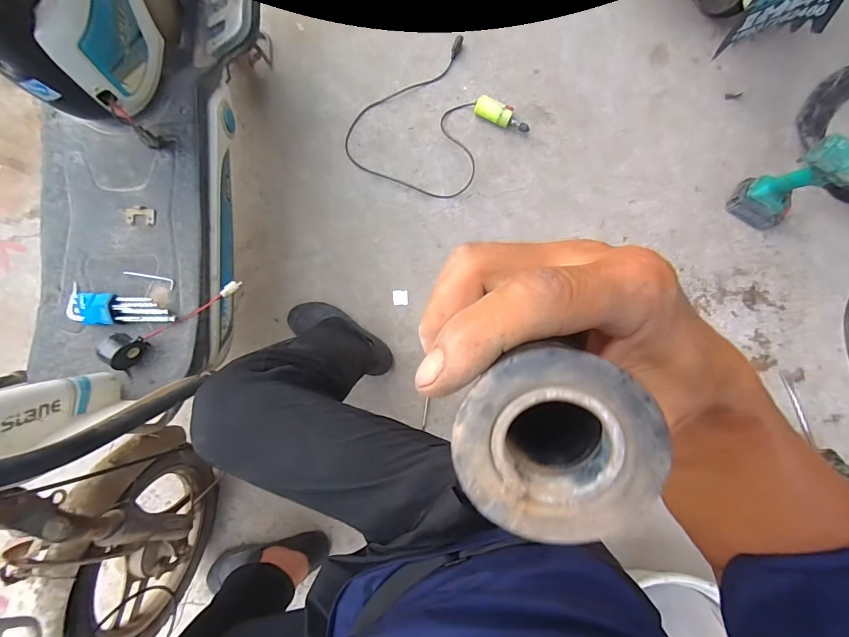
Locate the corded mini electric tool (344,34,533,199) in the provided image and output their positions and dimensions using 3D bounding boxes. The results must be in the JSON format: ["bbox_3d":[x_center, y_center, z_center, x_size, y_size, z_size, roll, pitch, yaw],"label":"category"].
[{"bbox_3d":[0.023,-0.455,0.924,0.394,0.035,0.306,-38,83,0],"label":"corded mini electric tool"}]

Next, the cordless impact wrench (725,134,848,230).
[{"bbox_3d":[0.794,-0.267,0.778,0.157,0.240,0.084,21,84,1],"label":"cordless impact wrench"}]

